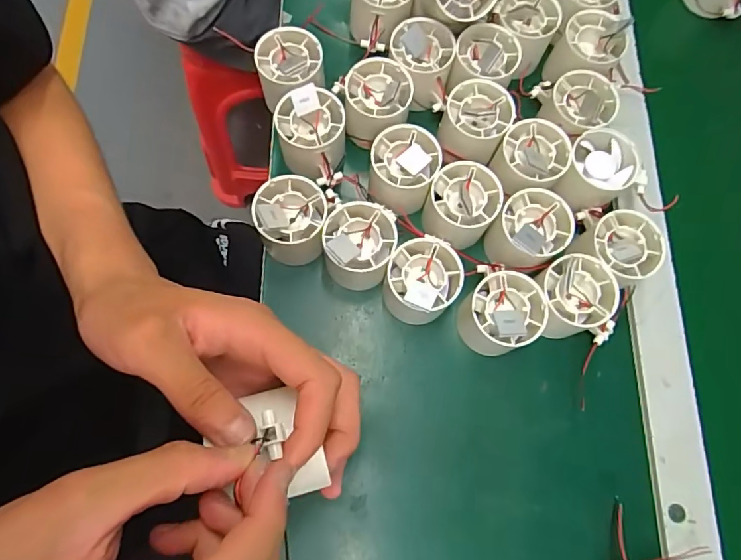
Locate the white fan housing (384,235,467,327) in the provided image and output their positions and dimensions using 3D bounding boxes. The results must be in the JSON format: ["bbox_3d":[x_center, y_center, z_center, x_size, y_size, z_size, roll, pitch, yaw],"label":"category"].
[{"bbox_3d":[0.038,0.002,0.369,0.052,0.055,0.053,1,75,-3],"label":"white fan housing"}]

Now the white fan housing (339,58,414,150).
[{"bbox_3d":[0.004,-0.145,0.406,0.055,0.043,0.056,14,75,1],"label":"white fan housing"}]

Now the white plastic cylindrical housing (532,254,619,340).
[{"bbox_3d":[0.152,0.014,0.371,0.057,0.047,0.052,1,75,-3],"label":"white plastic cylindrical housing"}]

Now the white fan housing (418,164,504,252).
[{"bbox_3d":[0.072,-0.057,0.400,0.053,0.069,0.048,21,75,3],"label":"white fan housing"}]

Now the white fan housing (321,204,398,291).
[{"bbox_3d":[-0.009,-0.025,0.373,0.052,0.058,0.052,1,75,-3],"label":"white fan housing"}]

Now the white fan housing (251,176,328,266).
[{"bbox_3d":[-0.060,-0.044,0.378,0.052,0.059,0.050,-3,75,-4],"label":"white fan housing"}]

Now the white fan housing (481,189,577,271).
[{"bbox_3d":[0.124,-0.038,0.383,0.054,0.052,0.053,1,75,-3],"label":"white fan housing"}]

